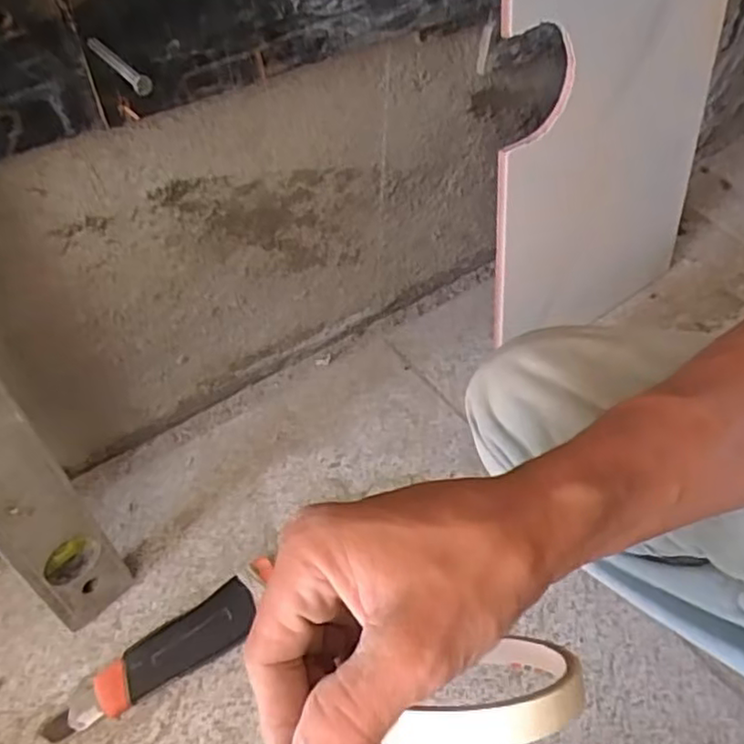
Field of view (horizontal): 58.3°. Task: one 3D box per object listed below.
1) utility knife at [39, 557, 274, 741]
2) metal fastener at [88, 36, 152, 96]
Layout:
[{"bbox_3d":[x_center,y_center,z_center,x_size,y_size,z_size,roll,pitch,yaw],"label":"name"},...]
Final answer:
[{"bbox_3d":[-0.127,0.174,0.416,0.151,0.019,0.035,-28,56,-24],"label":"utility knife"},{"bbox_3d":[-0.106,-0.128,0.279,0.005,0.009,0.049,-33,58,-27],"label":"metal fastener"}]

